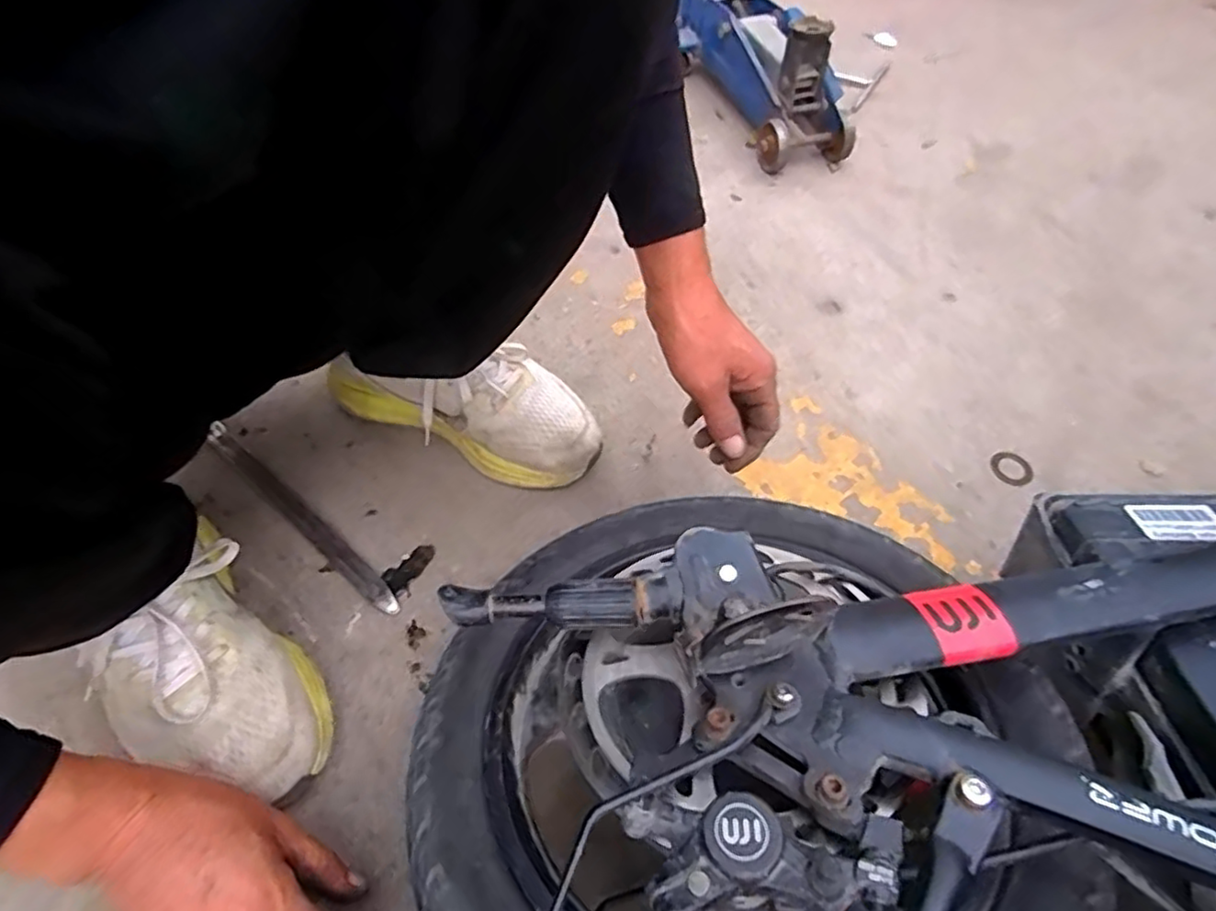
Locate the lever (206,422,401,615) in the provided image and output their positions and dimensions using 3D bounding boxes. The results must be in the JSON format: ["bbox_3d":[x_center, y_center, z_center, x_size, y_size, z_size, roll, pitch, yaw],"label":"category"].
[{"bbox_3d":[-0.264,0.047,0.548,0.264,0.007,0.019,35,62,22],"label":"lever"}]

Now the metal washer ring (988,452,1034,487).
[{"bbox_3d":[0.369,0.011,0.595,0.038,0.005,0.037,0,55,-1],"label":"metal washer ring"}]

